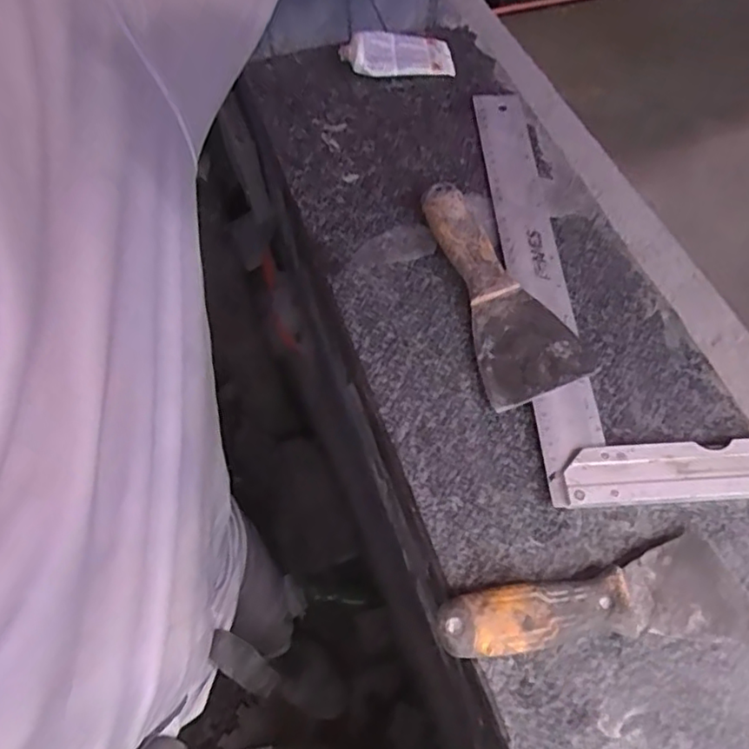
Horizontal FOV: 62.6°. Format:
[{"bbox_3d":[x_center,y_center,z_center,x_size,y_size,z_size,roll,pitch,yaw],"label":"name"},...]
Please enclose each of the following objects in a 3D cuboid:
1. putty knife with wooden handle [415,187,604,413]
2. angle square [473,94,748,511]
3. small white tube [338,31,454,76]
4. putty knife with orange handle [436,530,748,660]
[{"bbox_3d":[0.084,-0.063,0.423,0.067,0.017,0.172,-16,64,-9],"label":"putty knife with wooden handle"},{"bbox_3d":[0.166,-0.089,0.429,0.154,0.012,0.345,-5,64,-2],"label":"angle square"},{"bbox_3d":[0.019,-0.279,0.532,0.094,0.025,0.039,-5,62,-4],"label":"small white tube"},{"bbox_3d":[0.119,0.123,0.330,0.168,0.024,0.051,-7,63,-4],"label":"putty knife with orange handle"}]

